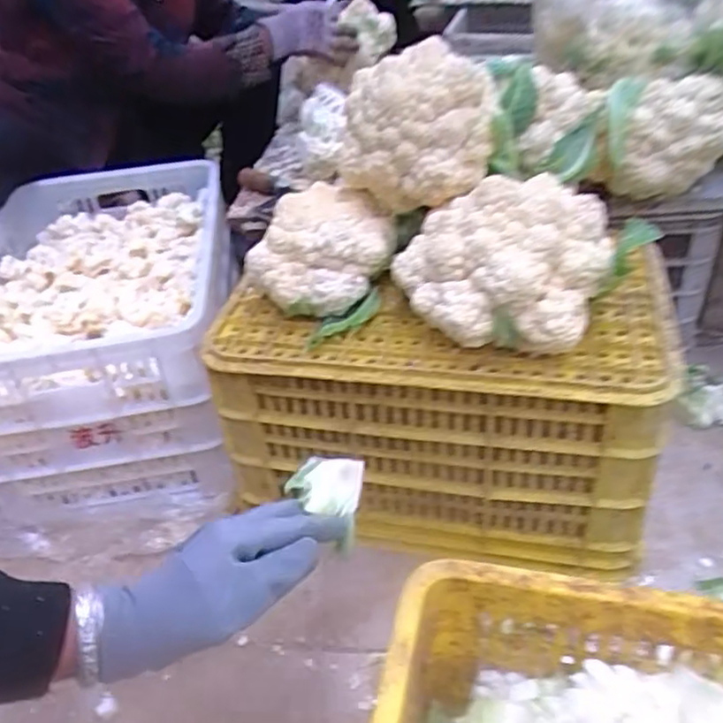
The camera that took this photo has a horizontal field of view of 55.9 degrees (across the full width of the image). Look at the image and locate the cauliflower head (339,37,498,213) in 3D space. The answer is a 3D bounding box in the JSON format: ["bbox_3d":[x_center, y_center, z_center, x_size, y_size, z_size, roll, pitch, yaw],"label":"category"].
[{"bbox_3d":[0.057,-0.261,0.754,0.172,0.131,0.146,-3,41,5],"label":"cauliflower head"}]

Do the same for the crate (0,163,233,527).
[{"bbox_3d":[-0.391,-0.063,1.054,0.360,0.269,0.559,-9,41,-4],"label":"crate"}]

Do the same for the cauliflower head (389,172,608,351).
[{"bbox_3d":[0.144,-0.096,0.706,0.201,0.151,0.152,7,43,17],"label":"cauliflower head"}]

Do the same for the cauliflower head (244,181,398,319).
[{"bbox_3d":[-0.049,-0.128,0.802,0.159,0.105,0.150,-5,41,4],"label":"cauliflower head"}]

